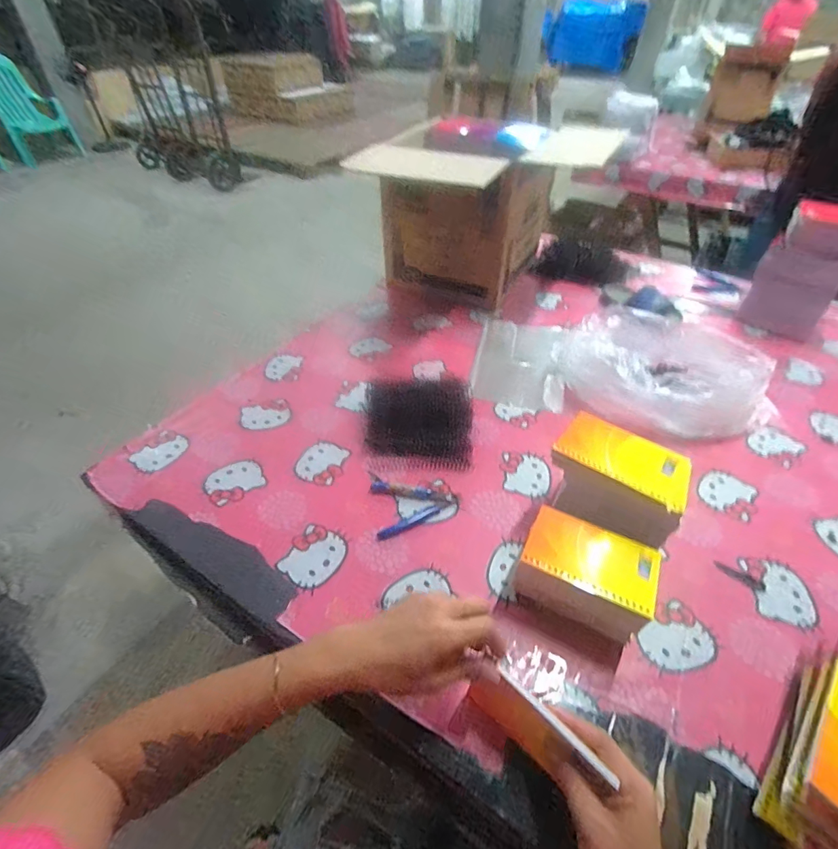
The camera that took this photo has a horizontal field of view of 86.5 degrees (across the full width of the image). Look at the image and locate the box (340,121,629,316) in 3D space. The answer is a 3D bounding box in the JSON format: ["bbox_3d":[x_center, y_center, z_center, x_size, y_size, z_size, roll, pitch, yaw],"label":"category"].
[{"bbox_3d":[0.107,-0.461,1.017,0.293,0.267,0.290,21,47,19],"label":"box"}]

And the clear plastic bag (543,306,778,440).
[{"bbox_3d":[0.406,-0.082,0.743,0.315,0.108,0.181,25,48,23],"label":"clear plastic bag"}]

